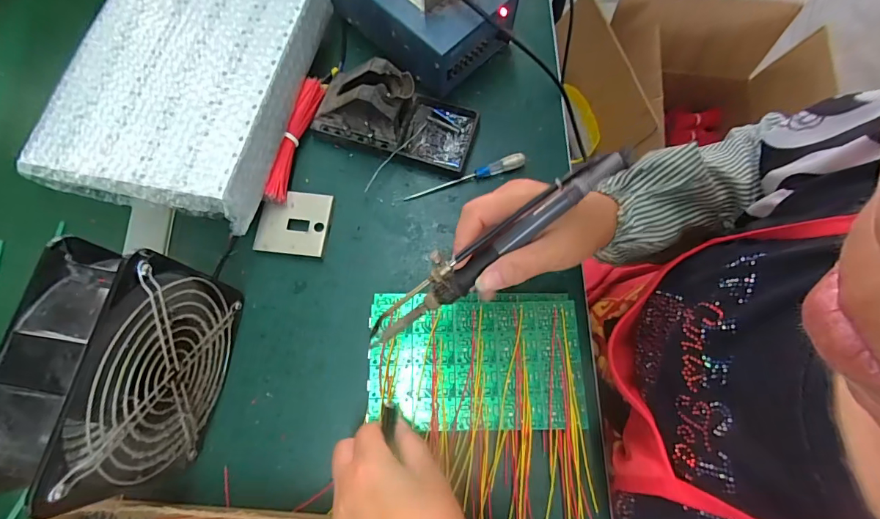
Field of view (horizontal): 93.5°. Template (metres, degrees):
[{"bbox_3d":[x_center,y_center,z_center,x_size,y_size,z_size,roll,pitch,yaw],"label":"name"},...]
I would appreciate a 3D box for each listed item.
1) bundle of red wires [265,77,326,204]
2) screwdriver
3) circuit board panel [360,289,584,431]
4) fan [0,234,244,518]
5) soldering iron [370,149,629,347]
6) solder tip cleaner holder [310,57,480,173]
[{"bbox_3d":[-0.142,-0.125,0.408,0.016,0.029,0.143,11,73,4],"label":"bundle of red wires"},{"bbox_3d":[0.026,-0.081,0.414,0.124,0.012,0.012,-19,73,-6],"label":"screwdriver"},{"bbox_3d":[0.029,0.083,0.343,0.172,0.004,0.106,0,72,0],"label":"circuit board panel"},{"bbox_3d":[-0.213,0.078,0.293,0.062,0.150,0.147,7,72,2],"label":"fan"},{"bbox_3d":[0.029,-0.006,0.272,0.203,0.025,0.025,-38,75,14],"label":"soldering iron"},{"bbox_3d":[-0.043,-0.150,0.407,0.155,0.070,0.071,16,73,5],"label":"solder tip cleaner holder"}]

